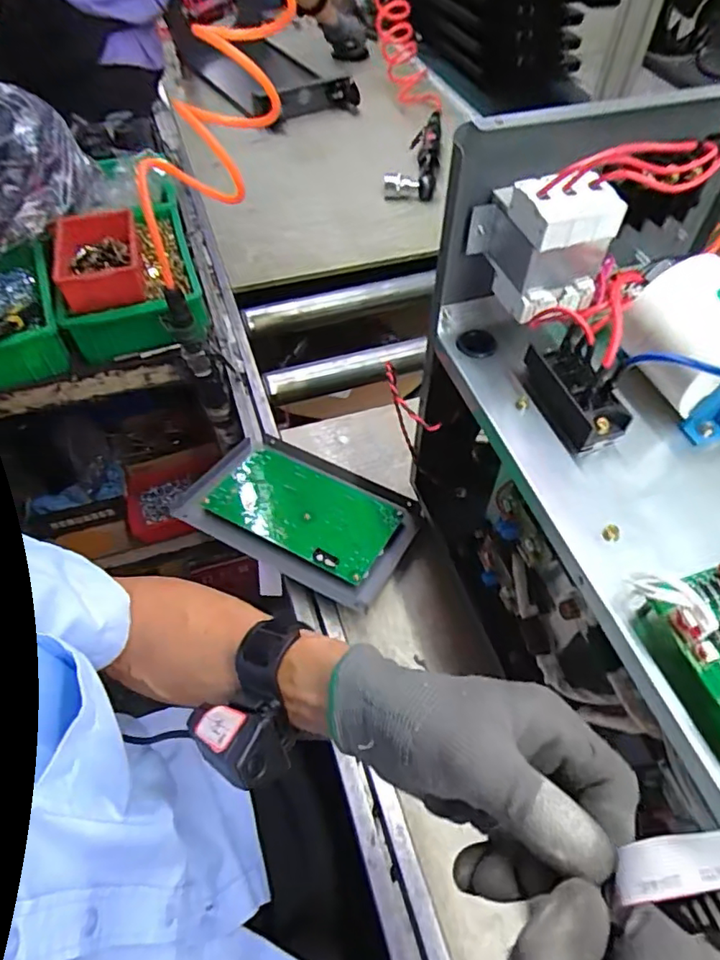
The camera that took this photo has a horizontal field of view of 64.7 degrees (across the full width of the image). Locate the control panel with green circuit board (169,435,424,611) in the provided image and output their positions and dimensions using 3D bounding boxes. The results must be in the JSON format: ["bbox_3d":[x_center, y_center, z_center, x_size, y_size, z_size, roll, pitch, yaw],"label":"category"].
[{"bbox_3d":[-0.061,0.031,0.605,0.230,0.033,0.150,24,57,17],"label":"control panel with green circuit board"}]

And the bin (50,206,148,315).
[{"bbox_3d":[-0.337,-0.280,0.727,0.113,0.050,0.147,-16,55,-11],"label":"bin"}]

